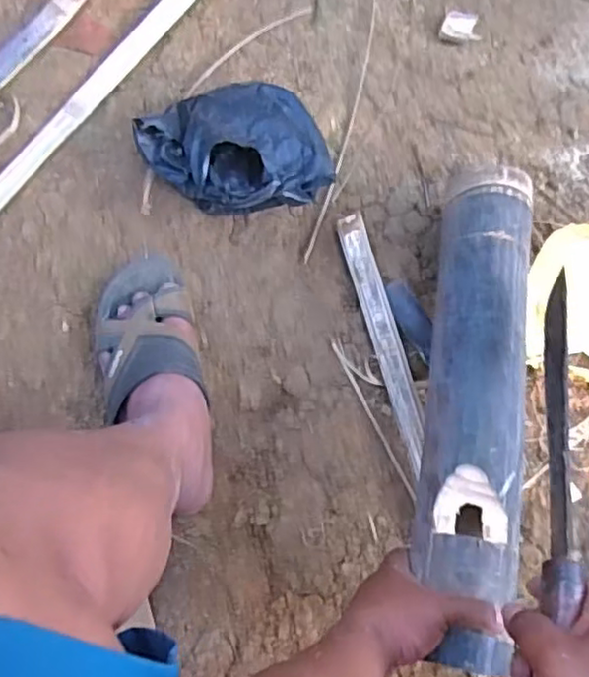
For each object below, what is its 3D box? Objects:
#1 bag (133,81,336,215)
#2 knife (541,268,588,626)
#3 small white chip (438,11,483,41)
[{"bbox_3d":[-0.057,-0.197,0.732,0.181,0.099,0.178,-31,78,-5],"label":"bag"},{"bbox_3d":[0.190,0.105,0.486,0.023,0.047,0.377,13,60,4],"label":"knife"},{"bbox_3d":[0.207,-0.387,0.818,0.048,0.014,0.041,14,73,5],"label":"small white chip"}]

